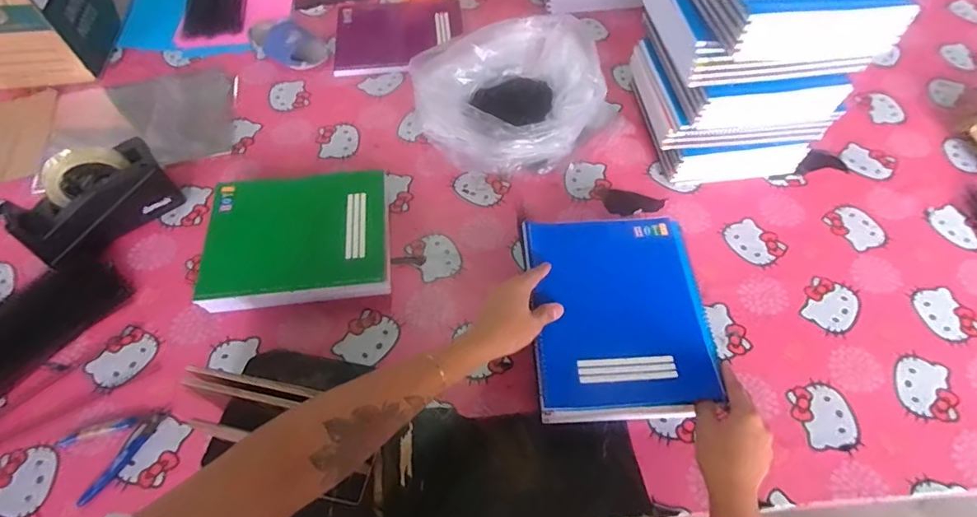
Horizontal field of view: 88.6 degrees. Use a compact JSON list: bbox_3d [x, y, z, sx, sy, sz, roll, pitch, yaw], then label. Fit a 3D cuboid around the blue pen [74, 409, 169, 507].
[{"bbox_3d":[-0.431,0.232,0.591,0.018,0.007,0.120,26,62,16],"label":"blue pen"}]

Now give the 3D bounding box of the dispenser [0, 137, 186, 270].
[{"bbox_3d":[-0.565,-0.084,0.716,0.197,0.116,0.089,-38,65,-20],"label":"dispenser"}]

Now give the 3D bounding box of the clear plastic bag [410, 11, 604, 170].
[{"bbox_3d":[0.029,-0.251,0.804,0.274,0.134,0.233,-13,59,-7],"label":"clear plastic bag"}]

